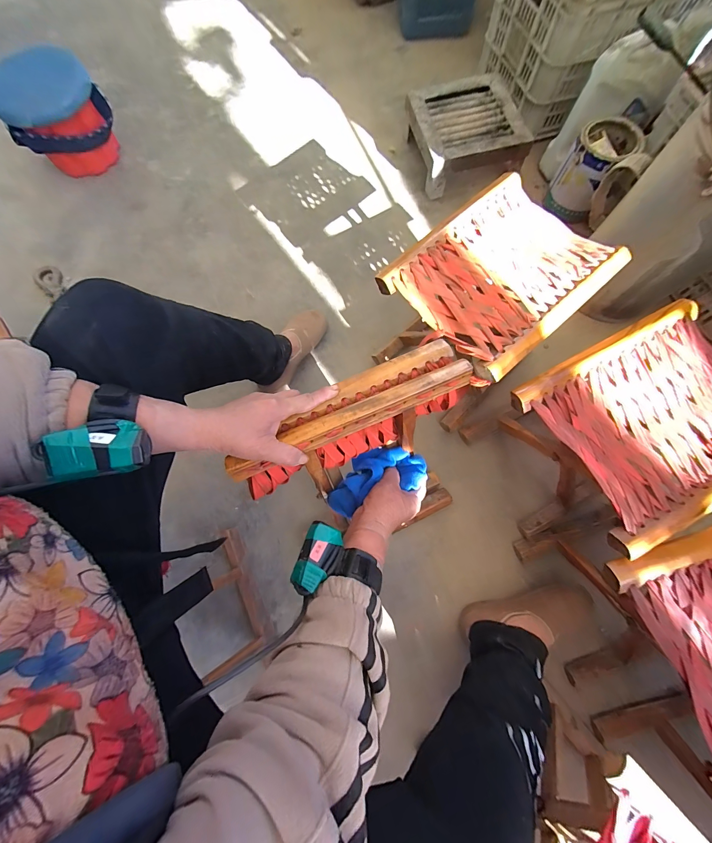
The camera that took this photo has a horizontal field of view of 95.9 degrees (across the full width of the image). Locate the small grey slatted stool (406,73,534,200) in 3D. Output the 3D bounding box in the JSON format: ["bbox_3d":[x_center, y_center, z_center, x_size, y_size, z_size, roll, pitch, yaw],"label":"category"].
[{"bbox_3d":[0.295,-0.796,0.902,0.267,0.111,0.280,-16,76,-2],"label":"small grey slatted stool"}]

